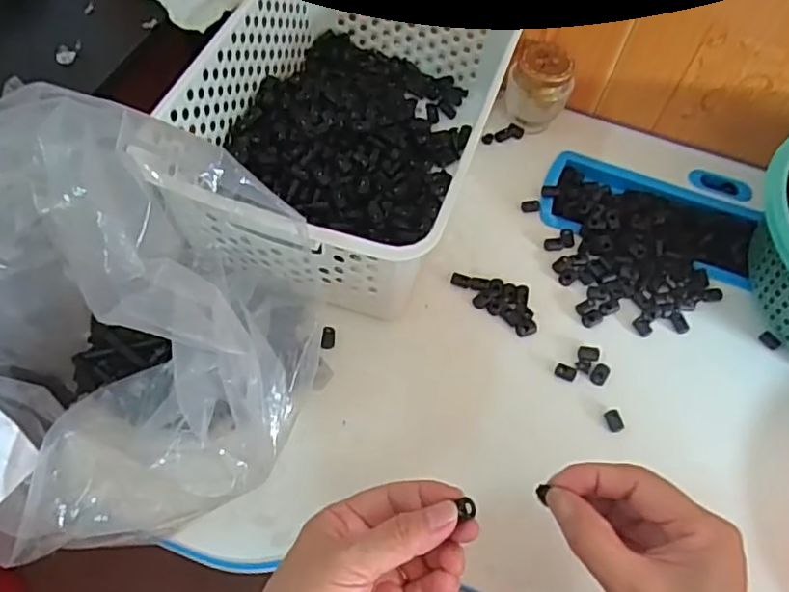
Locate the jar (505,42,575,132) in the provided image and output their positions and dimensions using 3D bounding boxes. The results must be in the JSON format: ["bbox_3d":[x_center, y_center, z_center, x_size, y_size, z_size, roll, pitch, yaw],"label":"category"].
[{"bbox_3d":[0.133,-0.193,0.576,0.055,0.065,0.055,2,59,-3],"label":"jar"}]

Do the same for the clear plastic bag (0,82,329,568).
[{"bbox_3d":[-0.158,0.036,0.336,0.217,0.205,0.176,3,59,-3],"label":"clear plastic bag"}]

